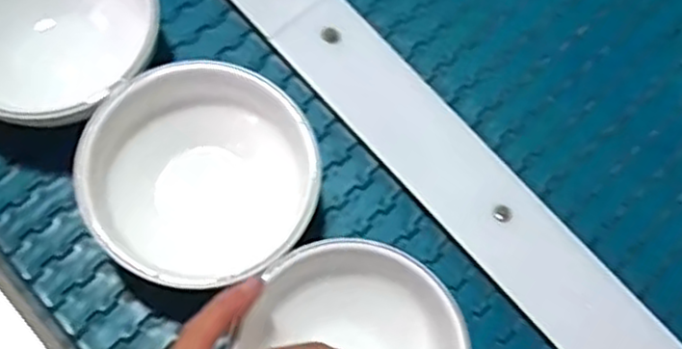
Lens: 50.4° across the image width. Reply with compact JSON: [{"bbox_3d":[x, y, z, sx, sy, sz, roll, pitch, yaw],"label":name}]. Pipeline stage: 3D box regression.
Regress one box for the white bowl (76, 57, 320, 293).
[{"bbox_3d":[-0.070,-0.003,0.378,0.104,0.058,0.105,0,60,1],"label":"white bowl"}]

